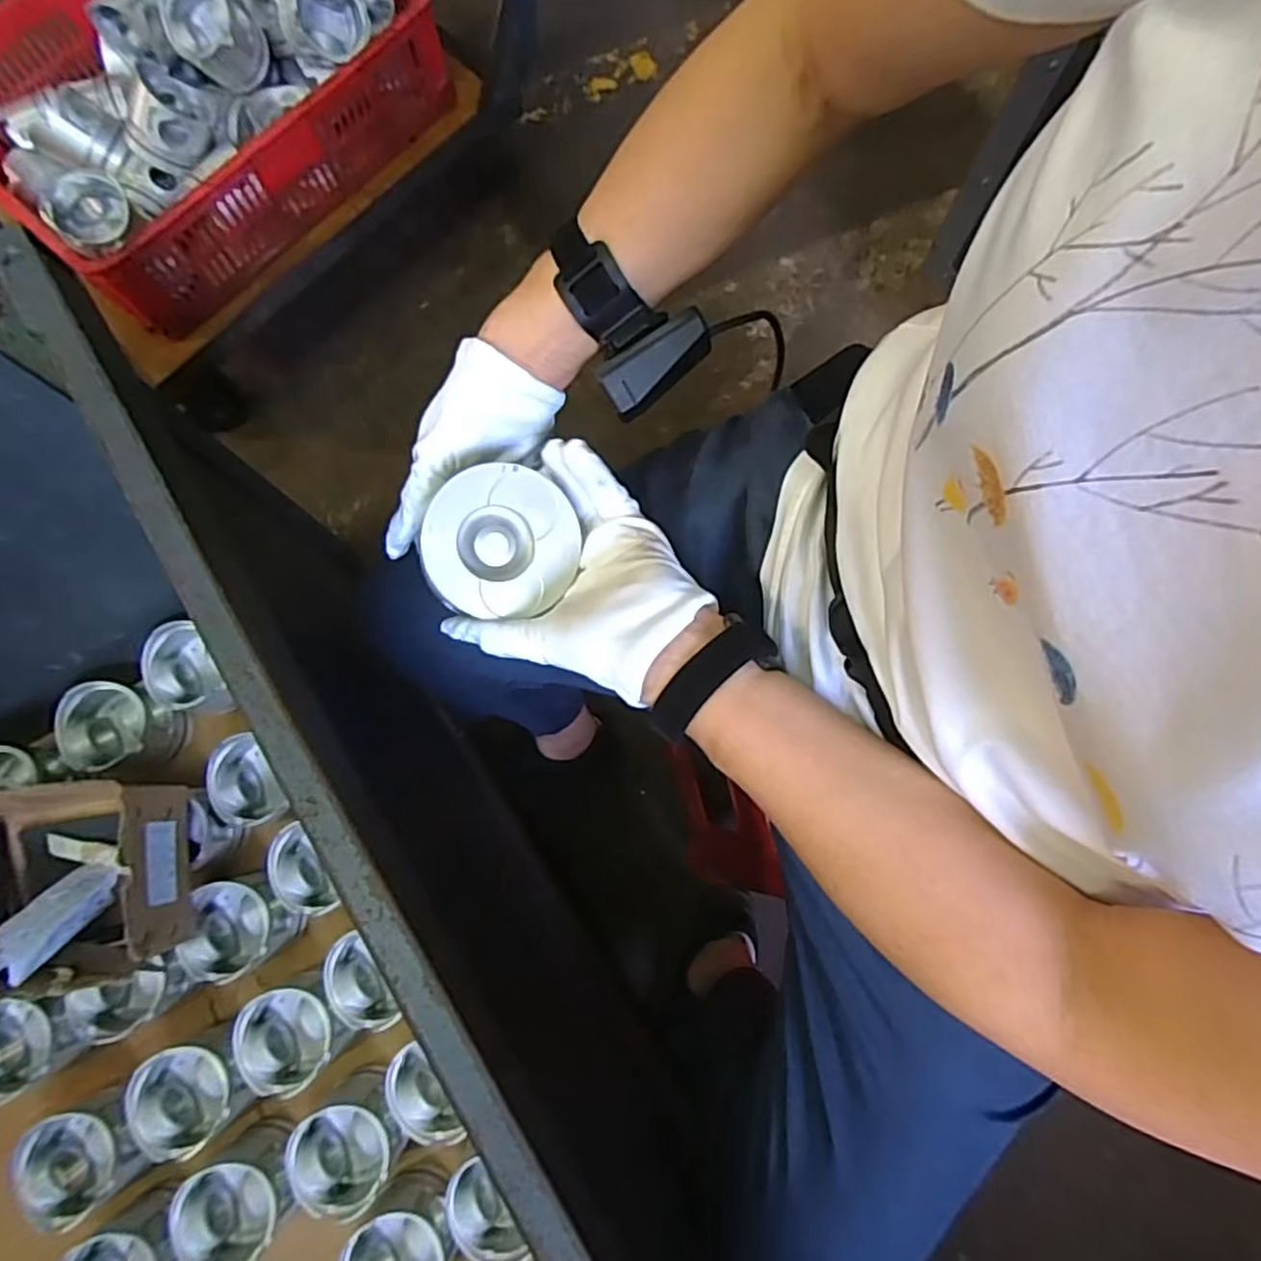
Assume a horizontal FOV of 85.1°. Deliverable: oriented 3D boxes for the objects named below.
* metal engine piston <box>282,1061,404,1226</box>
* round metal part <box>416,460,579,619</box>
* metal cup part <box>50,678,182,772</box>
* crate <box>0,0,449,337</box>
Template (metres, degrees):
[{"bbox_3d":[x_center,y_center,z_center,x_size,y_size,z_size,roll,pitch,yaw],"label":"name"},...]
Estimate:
[{"bbox_3d":[-0.265,0.489,0.658,0.093,0.070,0.098,43,81,10],"label":"metal engine piston"},{"bbox_3d":[-0.080,-0.053,0.417,0.085,0.034,0.081,0,92,-13],"label":"round metal part"},{"bbox_3d":[-0.549,0.104,0.745,0.101,0.071,0.091,-3,77,0],"label":"metal cup part"},{"bbox_3d":[-0.614,-0.773,0.966,0.446,0.174,0.606,40,80,9],"label":"crate"}]

